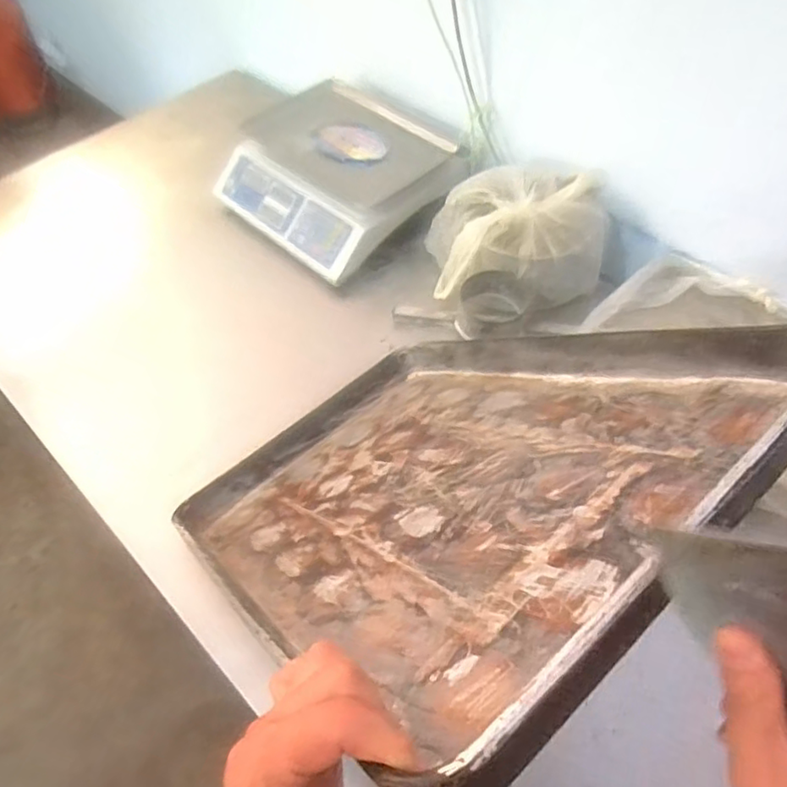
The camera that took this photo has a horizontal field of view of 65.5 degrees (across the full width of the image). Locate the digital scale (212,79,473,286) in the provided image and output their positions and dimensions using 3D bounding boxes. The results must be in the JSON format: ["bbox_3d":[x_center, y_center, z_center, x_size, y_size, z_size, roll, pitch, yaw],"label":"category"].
[{"bbox_3d":[-0.103,-0.388,1.073,0.316,0.106,0.341,-39,60,-23],"label":"digital scale"}]

